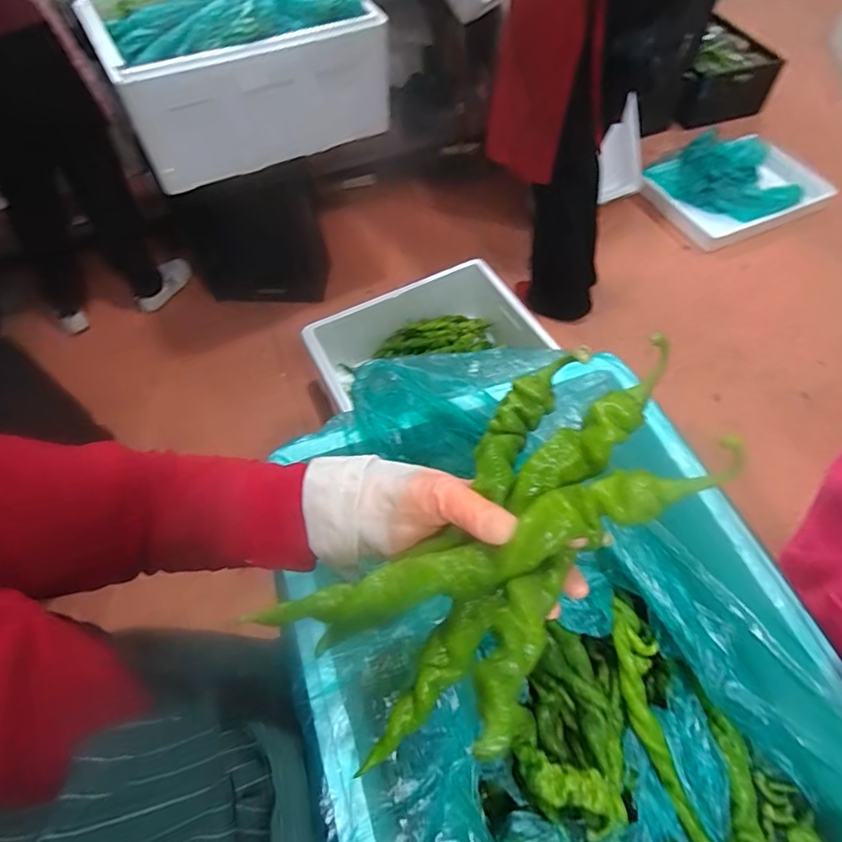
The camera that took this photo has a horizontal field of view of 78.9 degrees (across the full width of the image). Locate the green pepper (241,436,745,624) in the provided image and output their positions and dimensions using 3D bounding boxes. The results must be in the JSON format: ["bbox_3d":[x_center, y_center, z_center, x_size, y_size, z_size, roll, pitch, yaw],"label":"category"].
[{"bbox_3d":[0.043,0.081,0.319,0.300,0.034,0.037,-22,59,6],"label":"green pepper"}]

